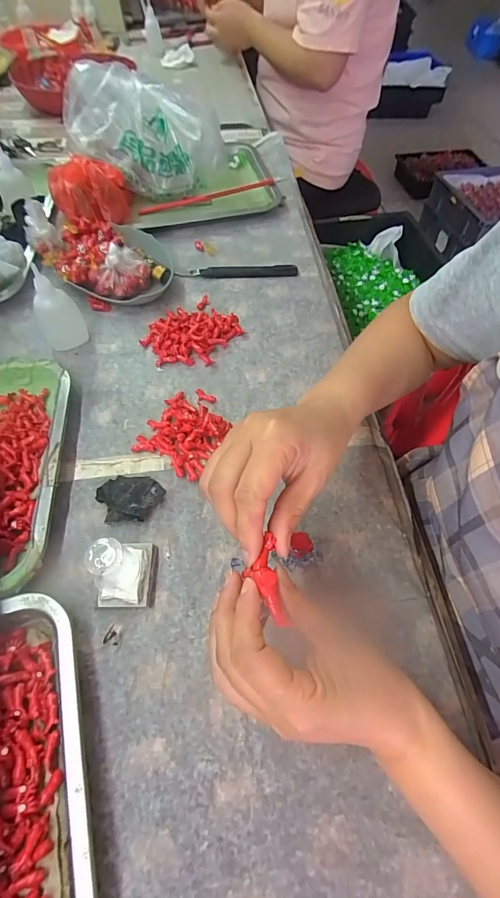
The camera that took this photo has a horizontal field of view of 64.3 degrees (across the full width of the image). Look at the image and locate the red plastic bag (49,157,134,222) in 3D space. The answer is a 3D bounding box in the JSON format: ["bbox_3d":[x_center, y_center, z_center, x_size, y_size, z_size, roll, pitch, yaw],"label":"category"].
[{"bbox_3d":[-0.218,-0.349,0.545,0.104,0.077,0.094,-13,60,-9],"label":"red plastic bag"}]

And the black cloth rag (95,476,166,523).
[{"bbox_3d":[-0.107,0.043,0.353,0.059,0.011,0.045,-1,59,-2],"label":"black cloth rag"}]

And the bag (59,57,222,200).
[{"bbox_3d":[-0.142,-0.445,0.574,0.220,0.131,0.107,-11,60,-8],"label":"bag"}]

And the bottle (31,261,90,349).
[{"bbox_3d":[-0.213,-0.154,0.432,0.044,0.081,0.045,-31,65,-18],"label":"bottle"}]

